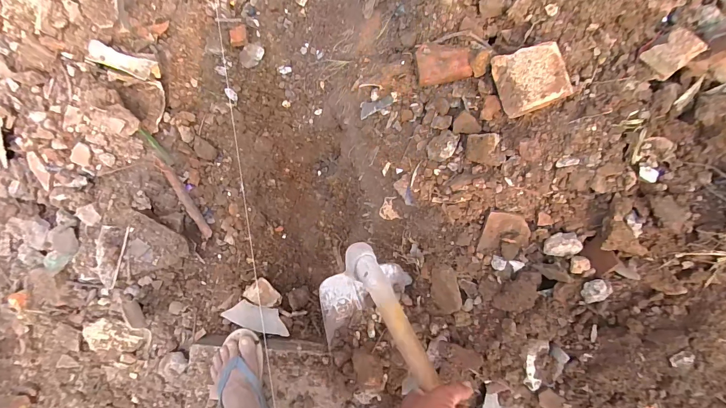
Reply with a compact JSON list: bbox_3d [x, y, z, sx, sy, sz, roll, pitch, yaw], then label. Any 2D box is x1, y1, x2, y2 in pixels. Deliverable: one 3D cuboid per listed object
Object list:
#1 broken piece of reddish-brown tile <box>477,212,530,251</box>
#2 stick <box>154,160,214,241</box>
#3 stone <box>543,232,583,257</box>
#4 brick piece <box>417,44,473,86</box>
[{"bbox_3d":[0.272,0.059,0.674,0.082,0.013,0.086,13,119,9],"label":"broken piece of reddish-brown tile"},{"bbox_3d":[-0.442,-0.011,0.884,0.025,0.026,0.216,-26,106,3],"label":"stick"},{"bbox_3d":[0.356,0.073,0.639,0.059,0.023,0.042,-1,94,33],"label":"stone"},{"bbox_3d":[0.156,-0.278,0.687,0.098,0.034,0.079,-8,89,3],"label":"brick piece"}]

